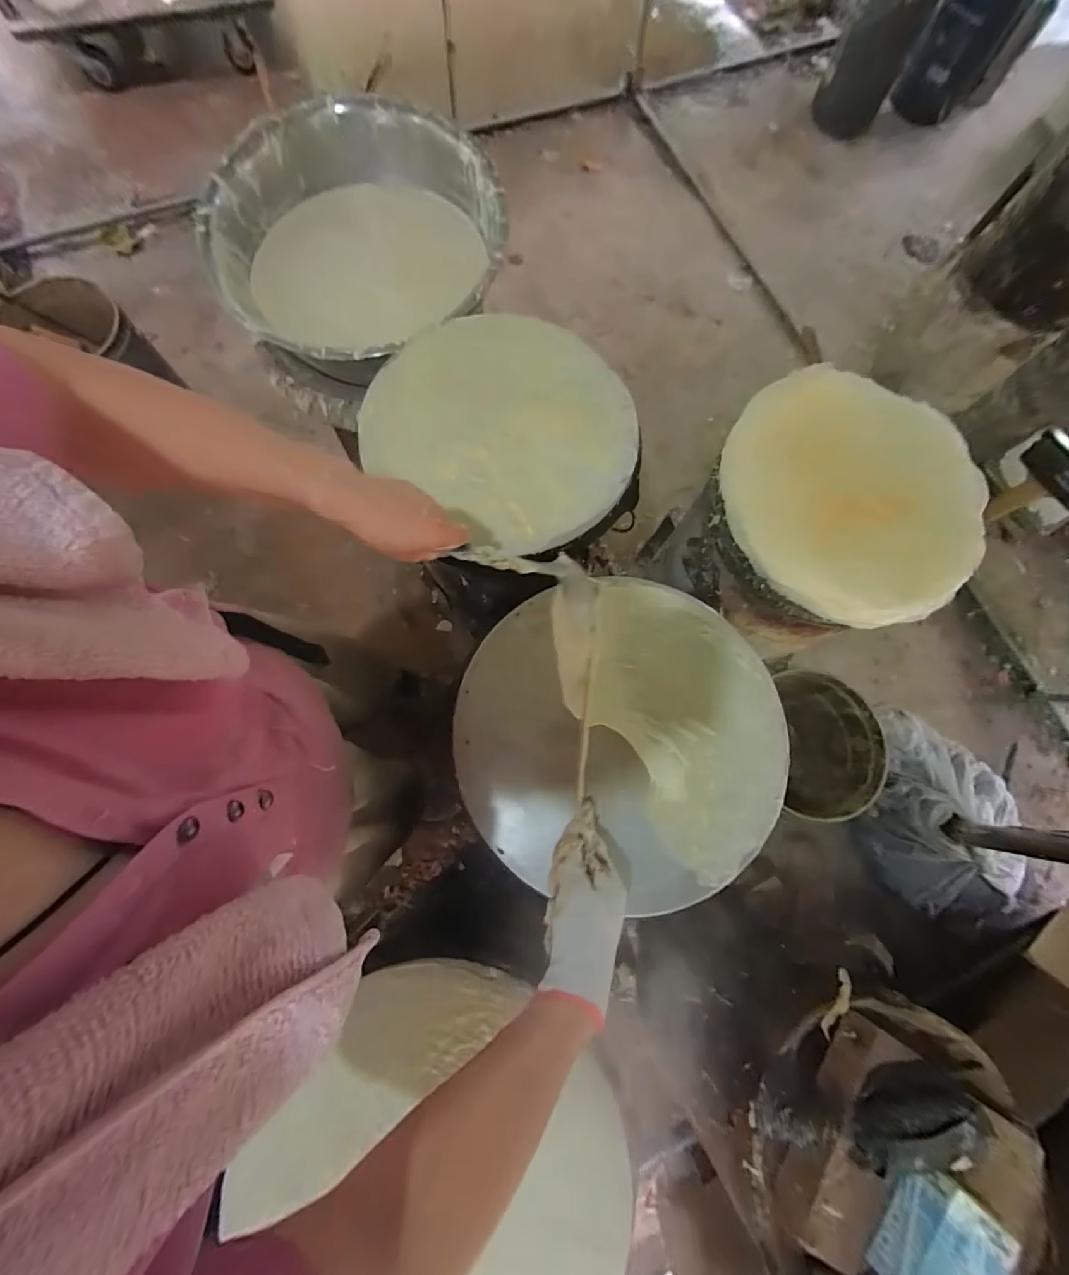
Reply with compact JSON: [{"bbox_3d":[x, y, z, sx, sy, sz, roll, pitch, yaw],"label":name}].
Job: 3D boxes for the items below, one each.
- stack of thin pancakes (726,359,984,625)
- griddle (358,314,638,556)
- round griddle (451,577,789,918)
[{"bbox_3d":[0.458,-0.208,0.679,0.363,0.046,0.341,41,79,8],"label":"stack of thin pancakes"},{"bbox_3d":[-0.035,-0.312,0.664,0.361,0.027,0.340,0,77,-1],"label":"griddle"},{"bbox_3d":[0.101,0.107,0.563,0.373,0.028,0.361,0,77,-1],"label":"round griddle"}]

